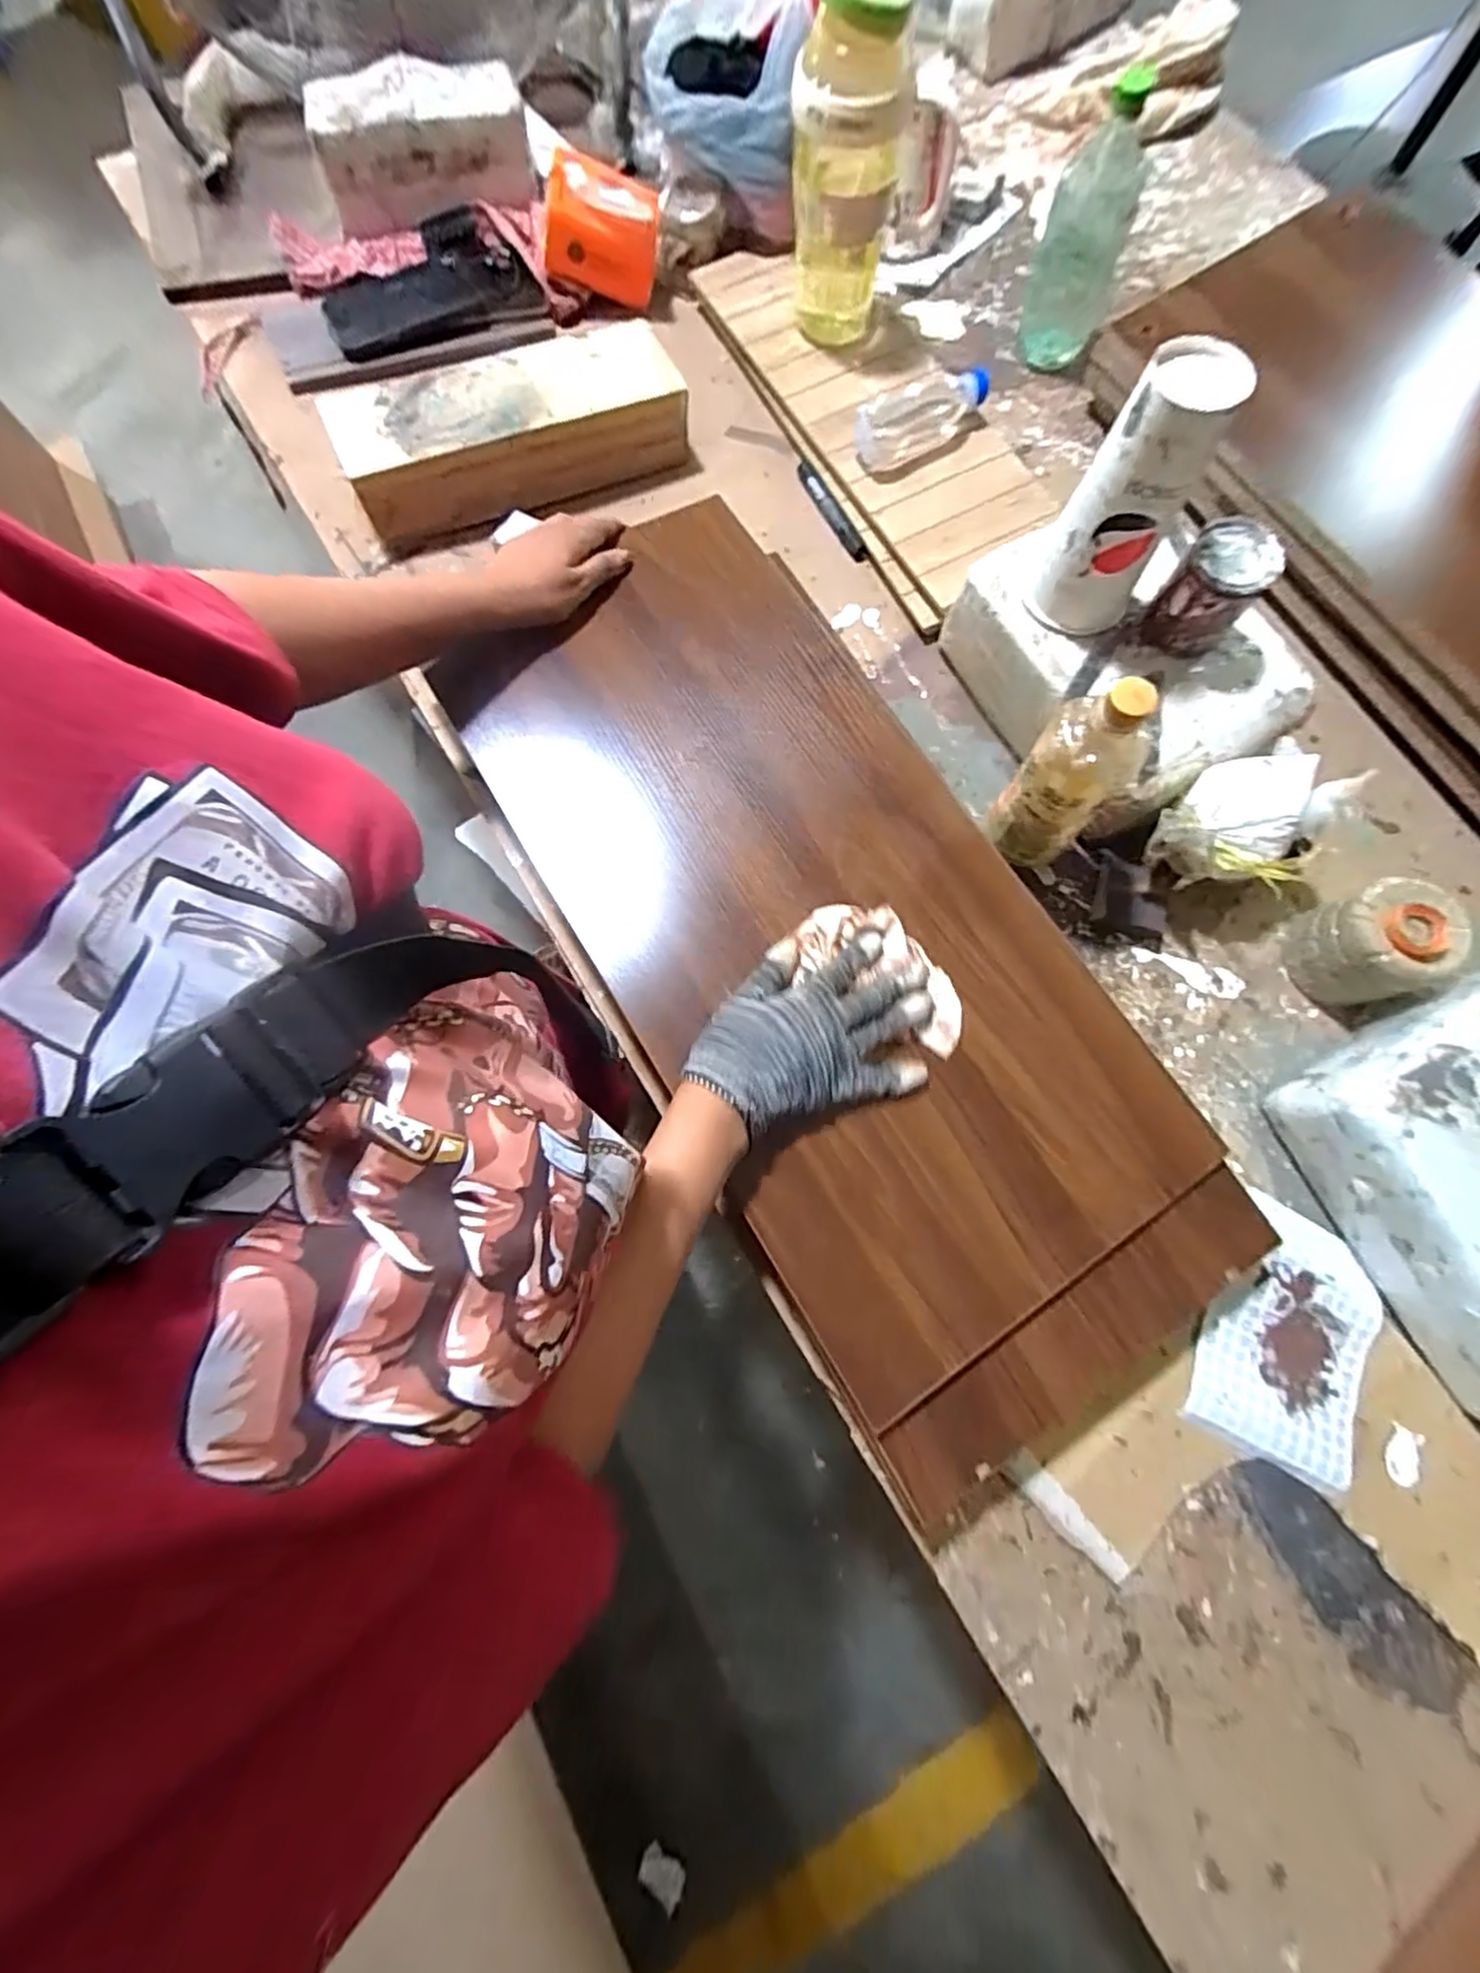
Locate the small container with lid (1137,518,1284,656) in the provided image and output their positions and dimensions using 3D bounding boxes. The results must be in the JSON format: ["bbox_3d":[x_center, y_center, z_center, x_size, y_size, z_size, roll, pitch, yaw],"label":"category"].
[{"bbox_3d":[0.364,-0.308,0.528,0.070,0.085,0.064,39,74,4],"label":"small container with lid"}]

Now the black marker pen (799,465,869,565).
[{"bbox_3d":[0.096,-0.504,0.717,0.015,0.016,0.137,-24,79,-12],"label":"black marker pen"}]

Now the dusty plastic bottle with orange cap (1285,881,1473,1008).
[{"bbox_3d":[0.521,-0.031,0.559,0.078,0.094,0.083,2,75,-6],"label":"dusty plastic bottle with orange cap"}]

